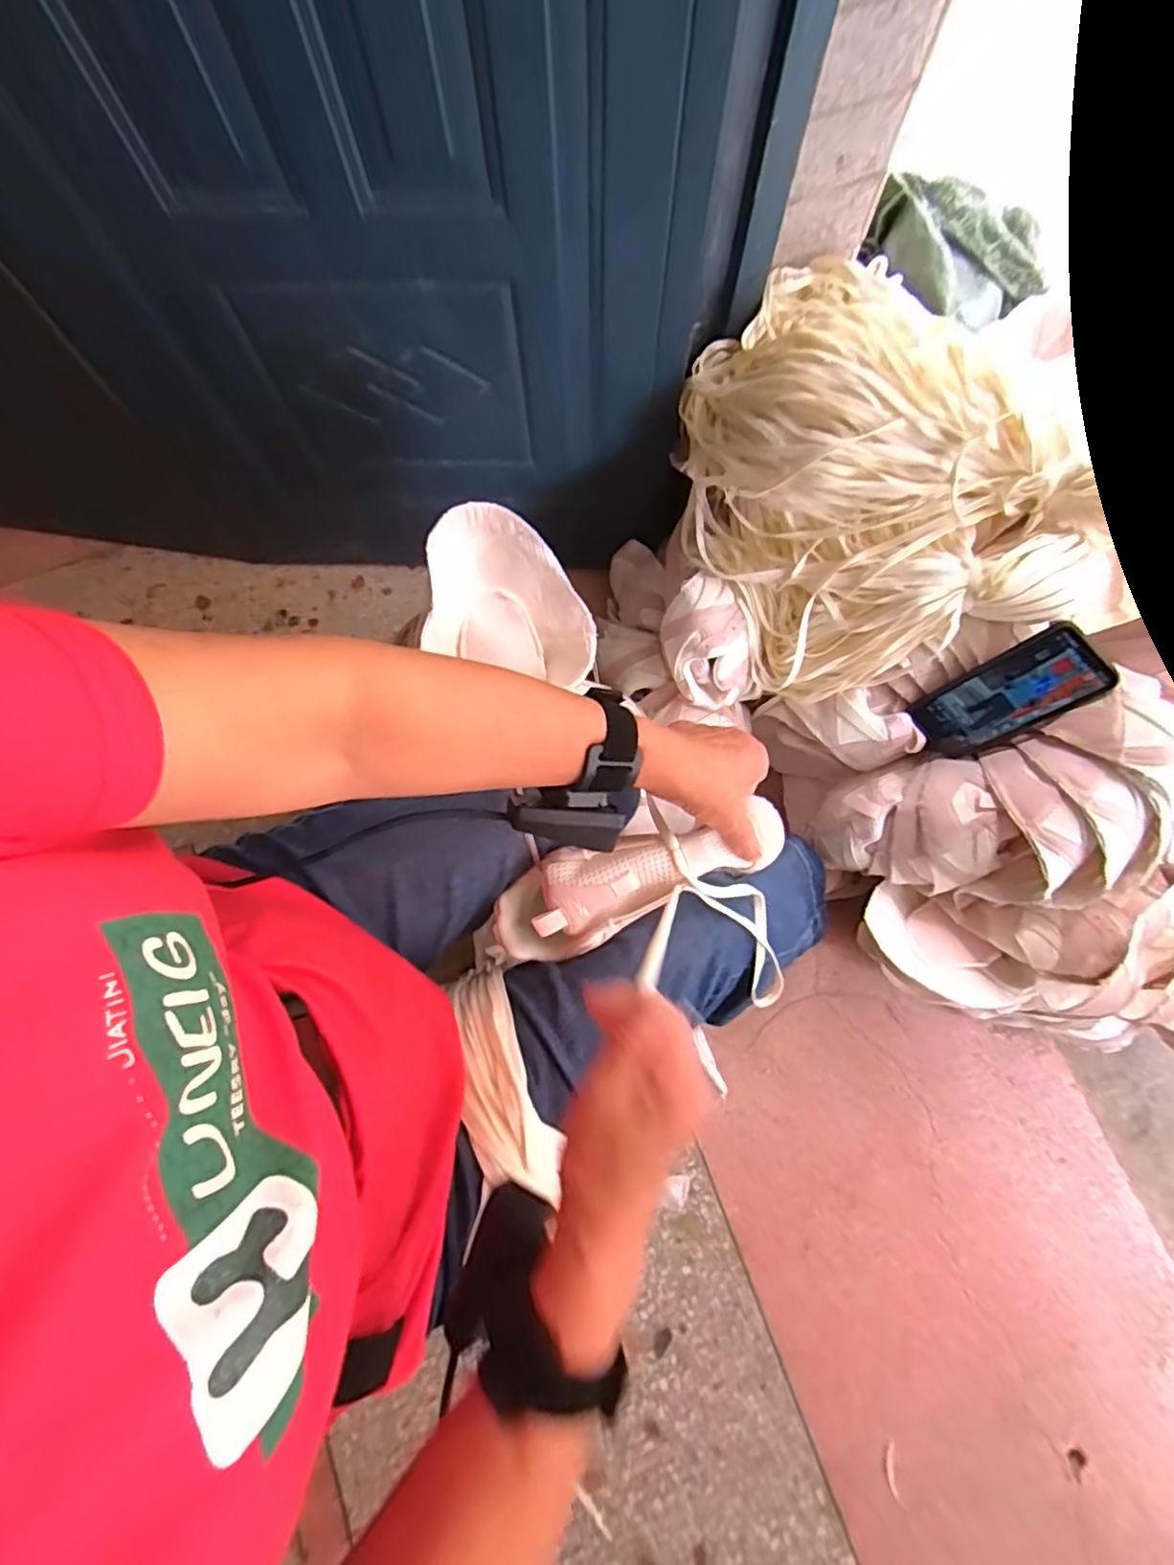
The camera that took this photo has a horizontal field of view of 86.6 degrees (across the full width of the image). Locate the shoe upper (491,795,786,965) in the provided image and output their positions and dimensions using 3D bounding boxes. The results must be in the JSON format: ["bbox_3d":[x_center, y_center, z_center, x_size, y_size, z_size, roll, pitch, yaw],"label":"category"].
[{"bbox_3d":[0.032,0.074,0.473,0.241,0.059,0.072,-22,79,9],"label":"shoe upper"}]

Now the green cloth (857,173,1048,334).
[{"bbox_3d":[0.490,-0.686,0.812,0.235,0.091,0.166,-8,76,-2],"label":"green cloth"}]

